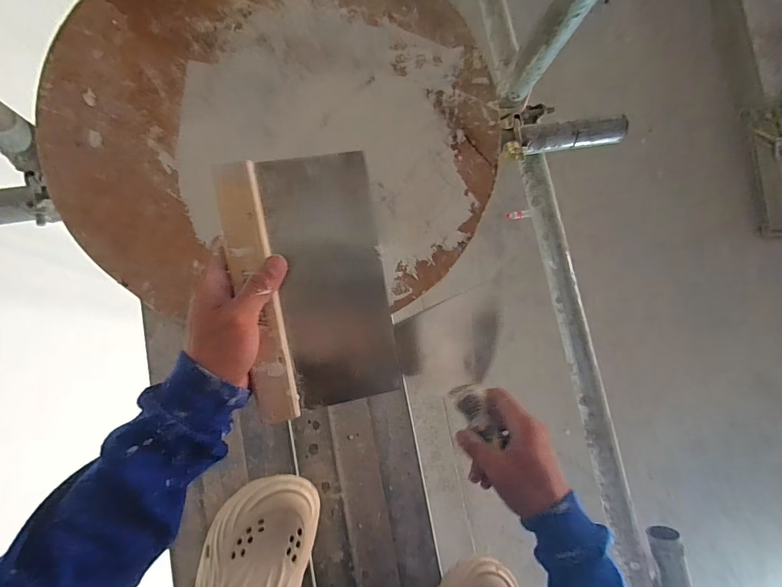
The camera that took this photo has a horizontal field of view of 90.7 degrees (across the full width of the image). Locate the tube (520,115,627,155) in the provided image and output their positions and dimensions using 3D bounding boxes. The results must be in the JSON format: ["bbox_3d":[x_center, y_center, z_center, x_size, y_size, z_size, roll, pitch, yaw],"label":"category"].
[{"bbox_3d":[0.306,-0.271,0.658,0.203,0.047,0.050,-10,84,-7],"label":"tube"}]

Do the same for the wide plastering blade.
[{"bbox_3d":[-0.061,-0.007,0.308,0.115,0.010,0.195,-10,96,-14],"label":"wide plastering blade"}]

